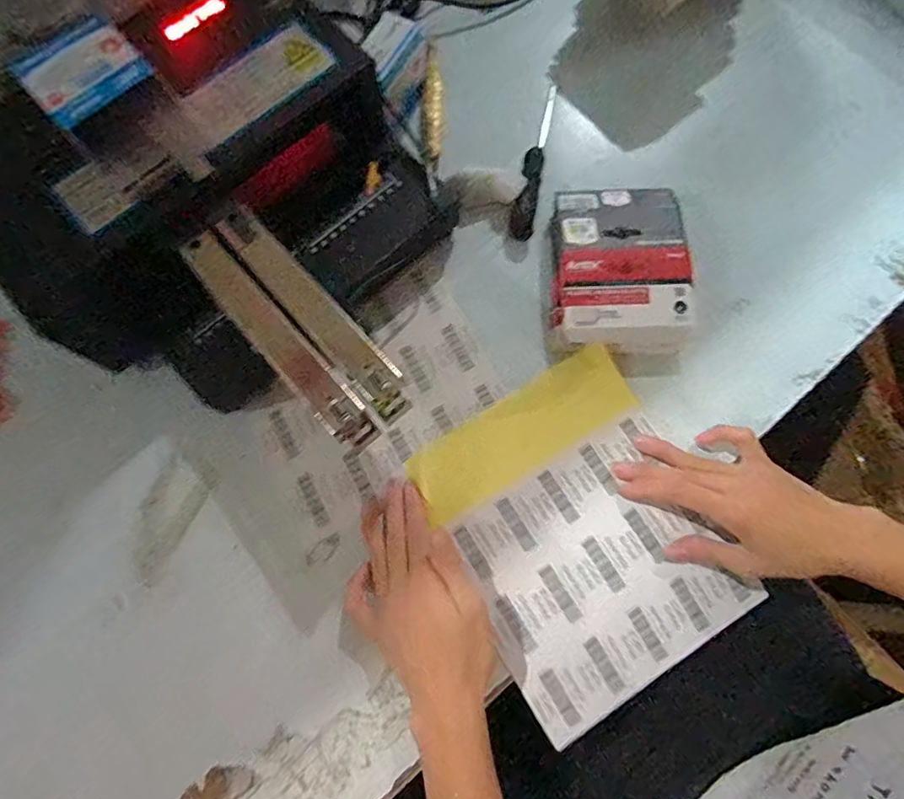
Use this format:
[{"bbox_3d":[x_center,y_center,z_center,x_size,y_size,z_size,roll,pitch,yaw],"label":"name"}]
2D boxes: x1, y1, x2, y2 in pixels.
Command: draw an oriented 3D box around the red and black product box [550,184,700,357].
[{"bbox_3d":[0.140,-0.110,0.448,0.108,0.034,0.140,-1,76,1],"label":"red and black product box"}]

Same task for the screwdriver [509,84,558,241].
[{"bbox_3d":[0.077,-0.225,0.493,0.020,0.018,0.166,12,76,4],"label":"screwdriver"}]

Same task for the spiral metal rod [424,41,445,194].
[{"bbox_3d":[-0.017,-0.276,0.513,0.018,0.017,0.163,1,76,1],"label":"spiral metal rod"}]

